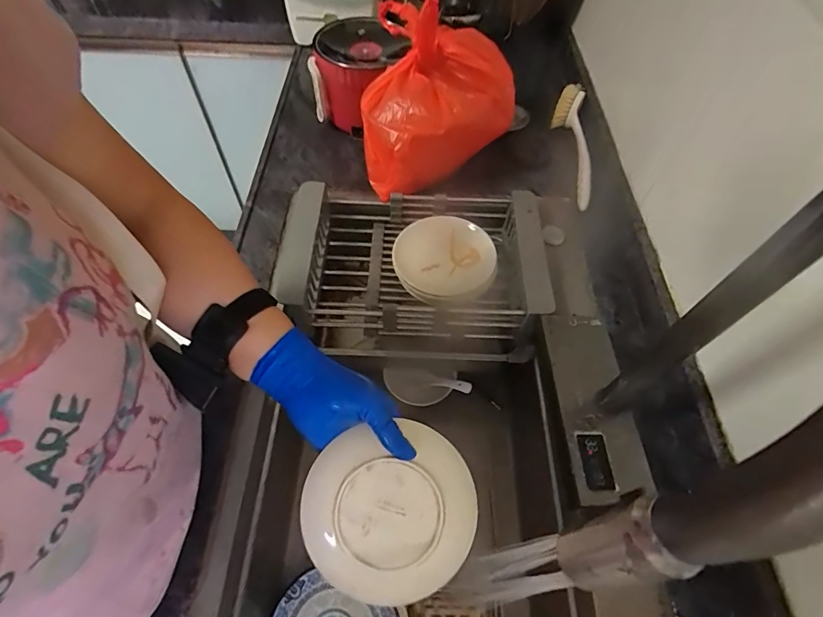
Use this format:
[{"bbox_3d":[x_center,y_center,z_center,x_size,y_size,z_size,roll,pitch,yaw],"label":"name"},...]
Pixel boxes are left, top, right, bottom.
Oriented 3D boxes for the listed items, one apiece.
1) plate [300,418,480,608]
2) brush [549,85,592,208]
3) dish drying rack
[{"bbox_3d":[-0.019,0.171,0.369,0.142,0.017,0.143,1,81,-4],"label":"plate"},{"bbox_3d":[0.288,-0.292,0.761,0.048,0.071,0.249,5,57,2],"label":"brush"},{"bbox_3d":[-0.004,-0.062,0.653,0.377,0.117,0.243,3,57,0],"label":"dish drying rack"}]

